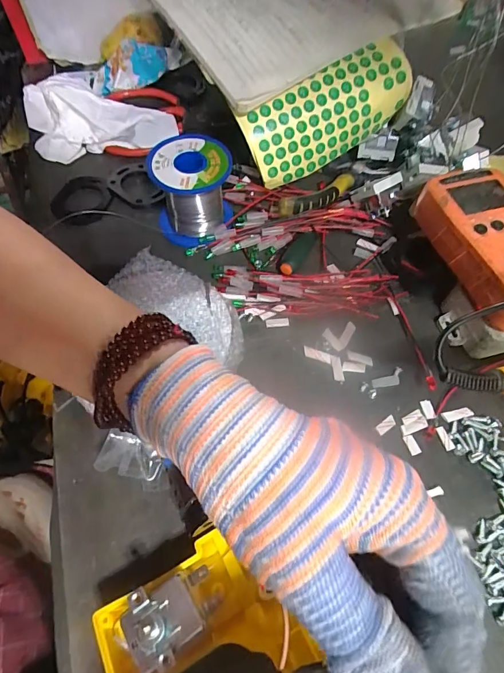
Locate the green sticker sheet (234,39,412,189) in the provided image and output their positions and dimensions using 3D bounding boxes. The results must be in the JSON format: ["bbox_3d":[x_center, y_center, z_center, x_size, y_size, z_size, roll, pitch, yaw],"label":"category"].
[{"bbox_3d":[0.071,-0.198,0.360,0.155,0.070,0.014,-26,28,0],"label":"green sticker sheet"}]

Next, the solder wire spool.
[{"bbox_3d":[-0.051,-0.125,0.338,0.065,0.058,0.065,1,62,-1],"label":"solder wire spool"}]

